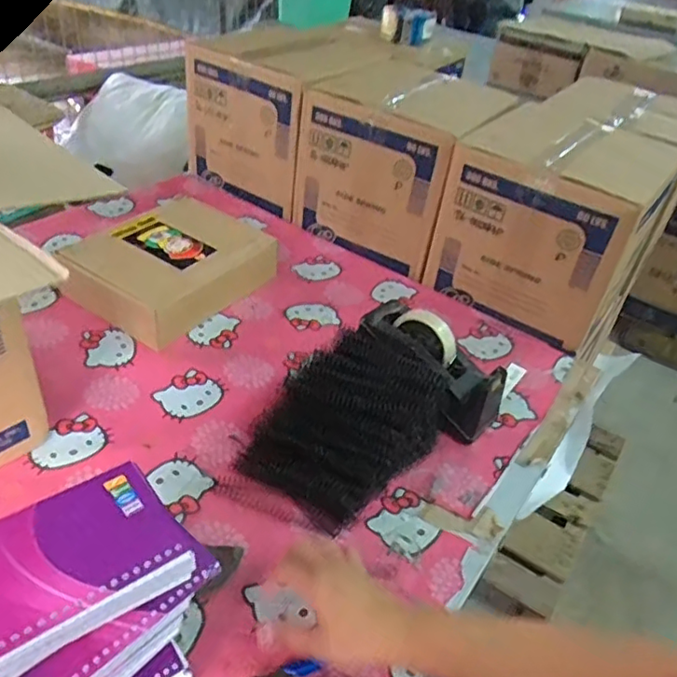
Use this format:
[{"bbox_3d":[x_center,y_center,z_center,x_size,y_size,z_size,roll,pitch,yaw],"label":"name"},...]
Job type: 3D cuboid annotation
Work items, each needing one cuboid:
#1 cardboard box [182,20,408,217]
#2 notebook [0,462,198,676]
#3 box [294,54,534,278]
[{"bbox_3d":[-0.101,-0.446,1.204,0.274,0.284,0.321,28,42,21],"label":"cardboard box"},{"bbox_3d":[-0.159,0.128,0.340,0.129,0.015,0.082,-23,47,-32],"label":"notebook"},{"bbox_3d":[0.103,-0.307,1.059,0.300,0.280,0.207,31,43,25],"label":"box"}]

